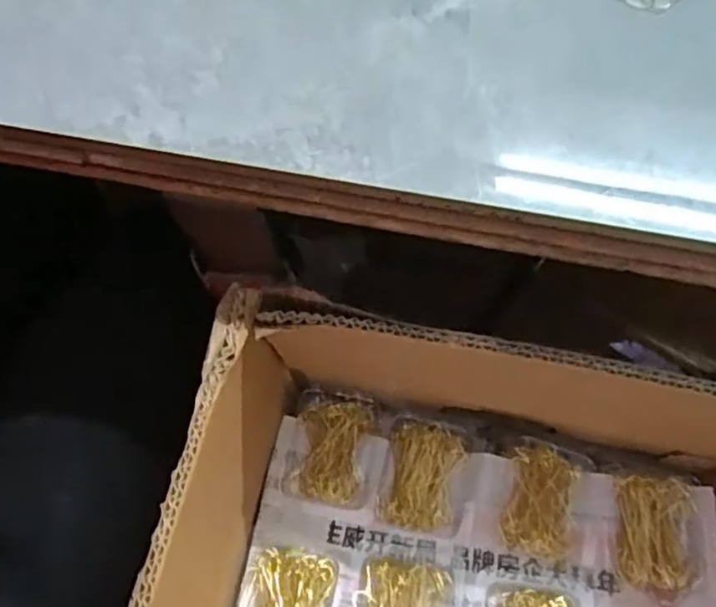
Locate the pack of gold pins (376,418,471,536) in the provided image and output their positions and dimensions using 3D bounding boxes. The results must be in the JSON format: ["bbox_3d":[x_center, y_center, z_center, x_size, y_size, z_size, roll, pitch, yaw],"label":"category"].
[{"bbox_3d":[0.045,0.118,0.448,0.052,0.010,0.071,13,72,4],"label":"pack of gold pins"}]

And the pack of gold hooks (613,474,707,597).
[{"bbox_3d":[0.199,0.152,0.426,0.054,0.015,0.072,2,71,1],"label":"pack of gold hooks"}]

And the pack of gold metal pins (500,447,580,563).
[{"bbox_3d":[0.122,0.132,0.435,0.047,0.022,0.069,11,71,4],"label":"pack of gold metal pins"}]

